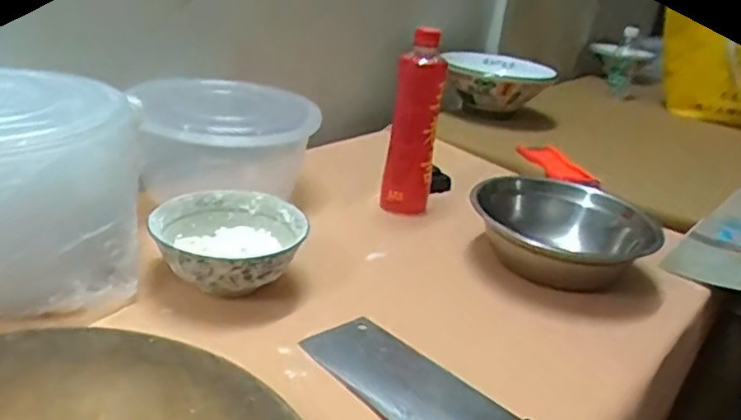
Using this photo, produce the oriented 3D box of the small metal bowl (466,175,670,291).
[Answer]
[{"bbox_3d":[0.213,0.029,0.750,0.184,0.077,0.186,6,23,-3],"label":"small metal bowl"}]

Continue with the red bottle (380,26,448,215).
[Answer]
[{"bbox_3d":[0.053,-0.111,0.825,0.064,0.209,0.057,6,23,-3],"label":"red bottle"}]

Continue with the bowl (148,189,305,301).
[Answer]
[{"bbox_3d":[-0.140,0.037,0.639,0.137,0.063,0.137,6,23,-3],"label":"bowl"}]

